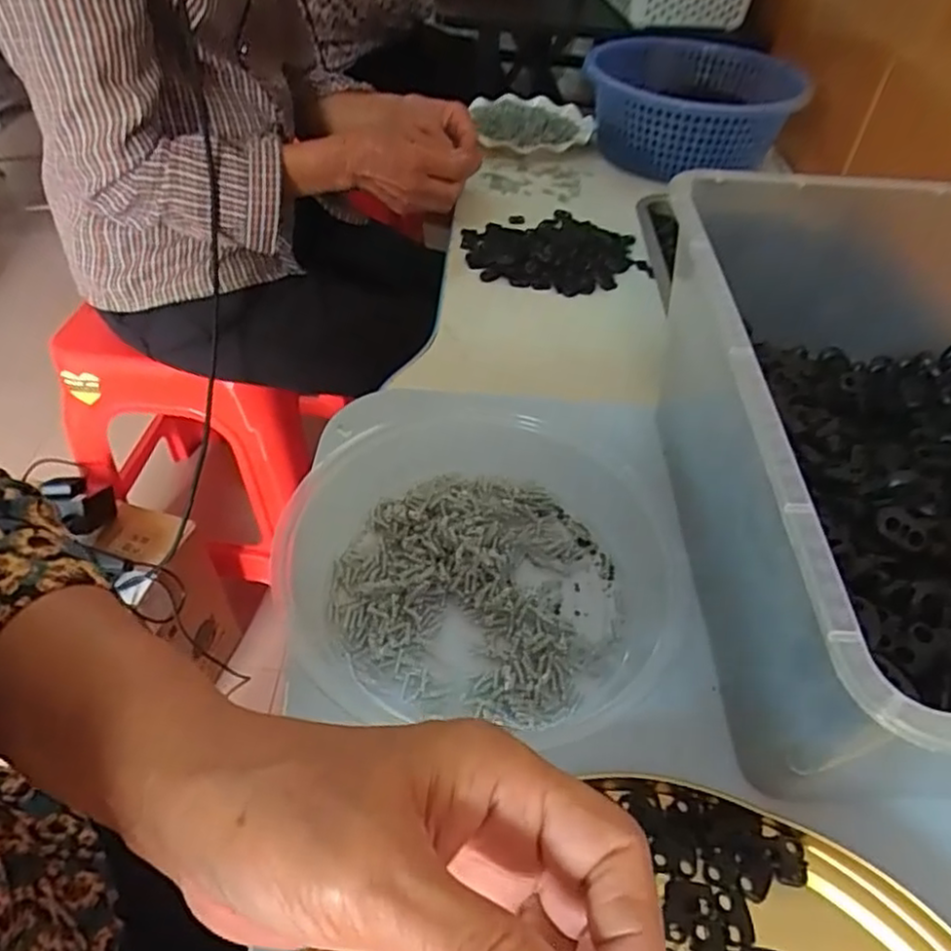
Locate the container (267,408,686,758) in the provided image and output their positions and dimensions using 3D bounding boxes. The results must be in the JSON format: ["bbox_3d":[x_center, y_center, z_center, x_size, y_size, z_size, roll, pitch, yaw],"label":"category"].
[{"bbox_3d":[0.005,0.038,0.358,0.203,0.048,0.182,7,46,4],"label":"container"}]

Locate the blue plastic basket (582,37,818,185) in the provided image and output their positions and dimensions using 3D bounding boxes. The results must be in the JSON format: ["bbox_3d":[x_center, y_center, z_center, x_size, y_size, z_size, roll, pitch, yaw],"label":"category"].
[{"bbox_3d":[0.280,-0.491,0.923,0.272,0.112,0.285,6,46,2],"label":"blue plastic basket"}]

